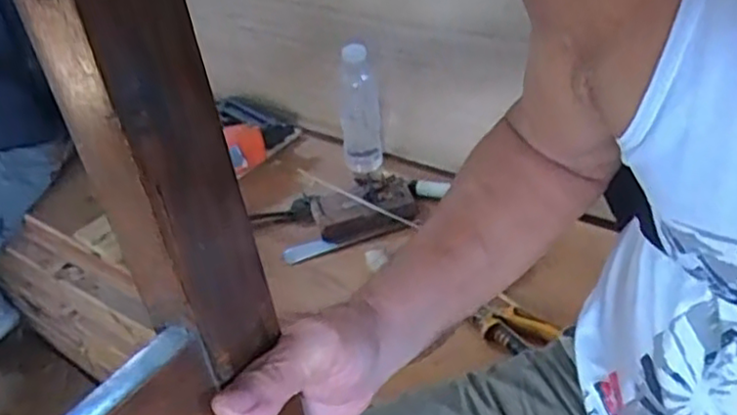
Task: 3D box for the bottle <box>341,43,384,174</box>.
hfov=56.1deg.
[{"bbox_3d":[-0.012,-0.125,0.909,0.044,0.166,0.056,4,40,14],"label":"bottle"}]

